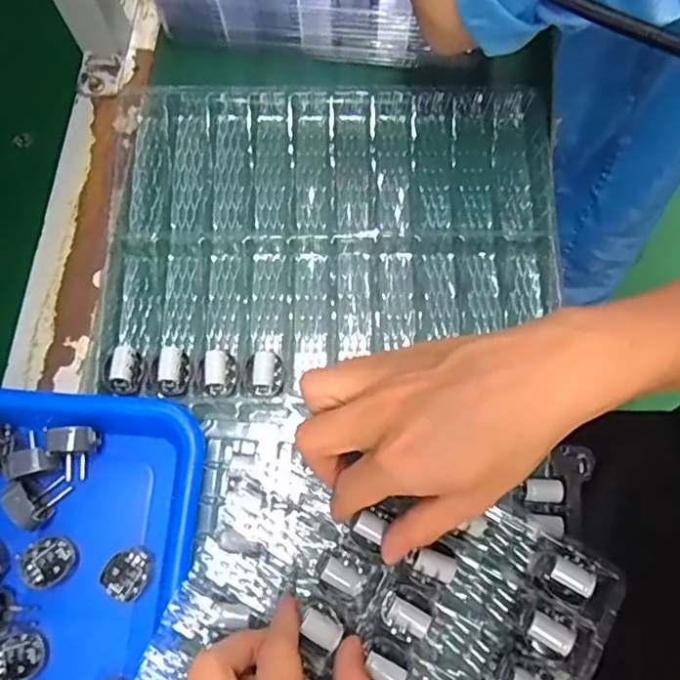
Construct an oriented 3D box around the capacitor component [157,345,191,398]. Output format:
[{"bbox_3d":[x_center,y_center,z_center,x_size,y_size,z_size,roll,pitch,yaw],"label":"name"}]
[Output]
[{"bbox_3d":[-0.100,0.020,0.347,0.016,0.020,0.027,8,75,1],"label":"capacitor component"}]

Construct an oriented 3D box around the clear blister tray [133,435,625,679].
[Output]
[{"bbox_3d":[-0.011,0.204,0.283,0.201,0.030,0.297,29,77,9],"label":"clear blister tray"}]

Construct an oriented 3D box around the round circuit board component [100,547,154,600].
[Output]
[{"bbox_3d":[-0.119,0.131,0.321,0.025,0.010,0.026,0,75,-1],"label":"round circuit board component"}]

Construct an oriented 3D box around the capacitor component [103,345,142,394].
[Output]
[{"bbox_3d":[-0.129,0.019,0.346,0.018,0.024,0.026,13,75,3],"label":"capacitor component"}]

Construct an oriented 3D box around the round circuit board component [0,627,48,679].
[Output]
[{"bbox_3d":[-0.175,0.170,0.308,0.029,0.010,0.028,0,75,-1],"label":"round circuit board component"}]

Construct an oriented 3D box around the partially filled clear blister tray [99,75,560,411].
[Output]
[{"bbox_3d":[-0.005,-0.084,0.381,0.291,0.026,0.236,-7,74,-1],"label":"partially filled clear blister tray"}]

